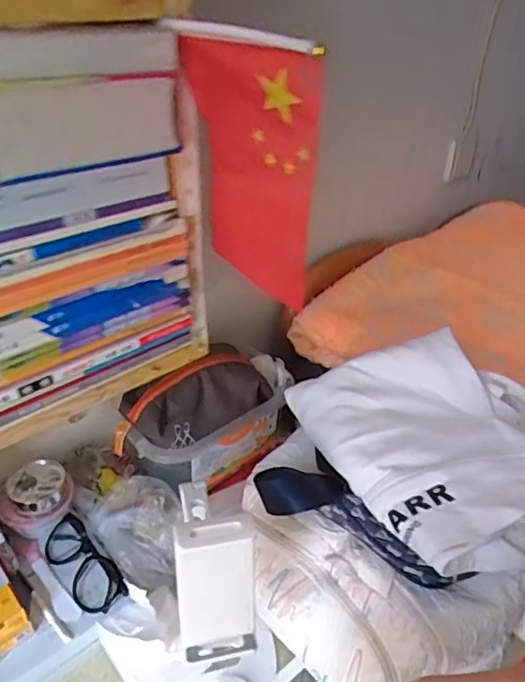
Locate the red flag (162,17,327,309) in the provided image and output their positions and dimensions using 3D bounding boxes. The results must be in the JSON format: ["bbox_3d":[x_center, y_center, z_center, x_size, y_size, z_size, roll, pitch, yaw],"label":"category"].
[{"bbox_3d":[-0.008,-0.130,0.425,0.018,0.201,0.126,-34,51,-31],"label":"red flag"}]

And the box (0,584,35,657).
[{"bbox_3d":[-0.274,0.296,0.581,0.048,0.048,0.044,24,35,36],"label":"box"}]

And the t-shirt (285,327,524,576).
[{"bbox_3d":[0.195,0.094,0.586,0.223,0.103,0.271,-14,32,-27],"label":"t-shirt"}]

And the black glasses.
[{"bbox_3d":[-0.214,0.266,0.656,0.051,0.034,0.142,-22,36,-37],"label":"black glasses"}]

